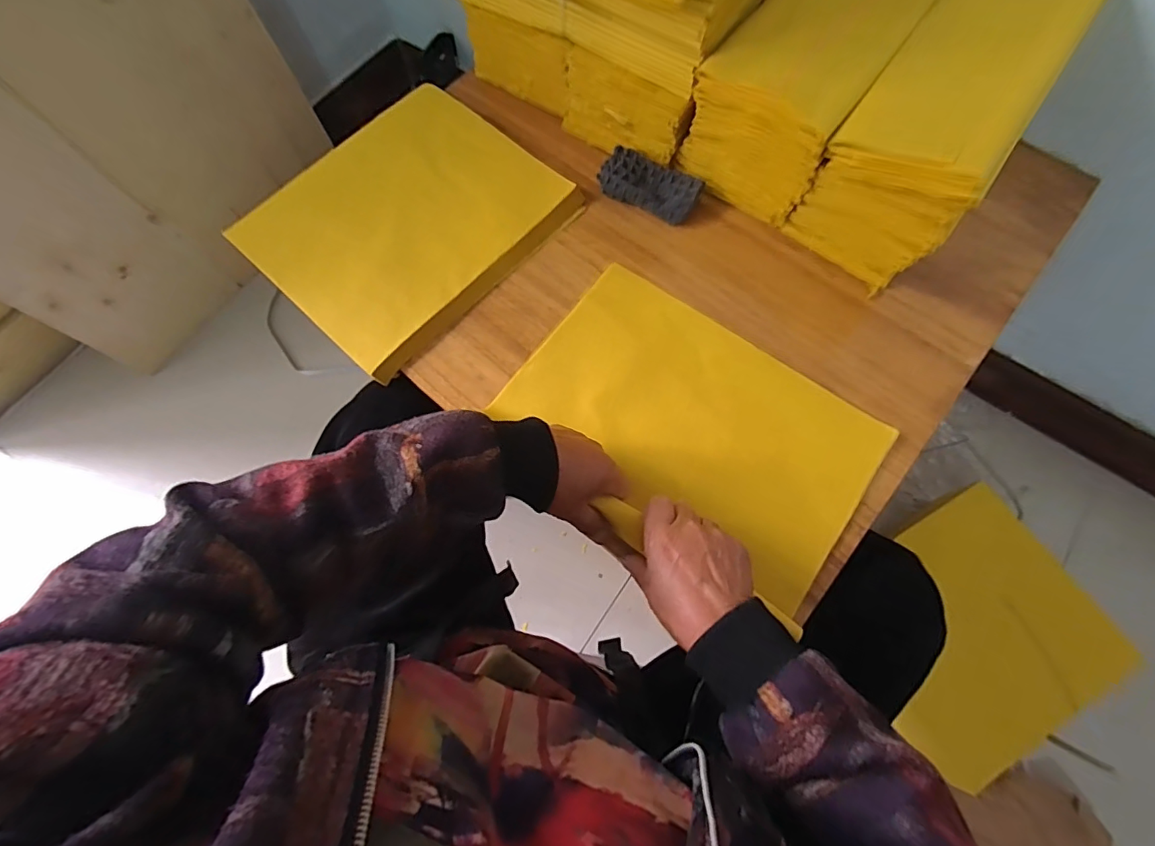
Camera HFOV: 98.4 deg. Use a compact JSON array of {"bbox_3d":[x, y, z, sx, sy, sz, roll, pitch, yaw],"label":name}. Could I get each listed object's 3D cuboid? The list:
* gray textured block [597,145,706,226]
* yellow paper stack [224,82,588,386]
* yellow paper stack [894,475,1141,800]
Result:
[{"bbox_3d":[0.079,-0.260,0.547,0.107,0.024,0.055,26,74,9],"label":"gray textured block"},{"bbox_3d":[-0.186,-0.228,0.543,0.264,0.018,0.294,41,77,13],"label":"yellow paper stack"},{"bbox_3d":[0.565,0.299,0.722,0.319,0.022,0.295,-40,62,8],"label":"yellow paper stack"}]

